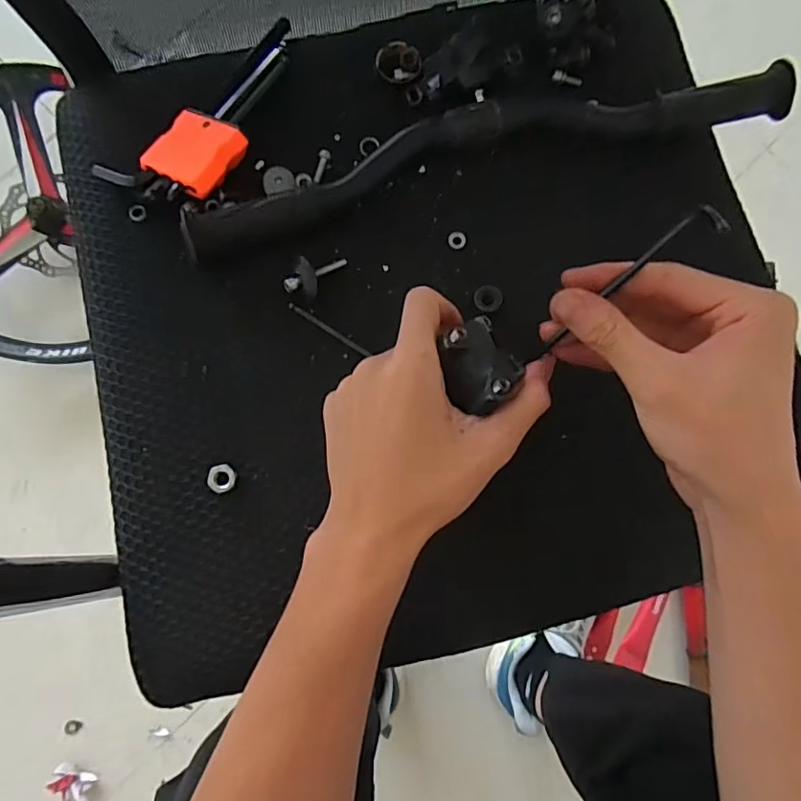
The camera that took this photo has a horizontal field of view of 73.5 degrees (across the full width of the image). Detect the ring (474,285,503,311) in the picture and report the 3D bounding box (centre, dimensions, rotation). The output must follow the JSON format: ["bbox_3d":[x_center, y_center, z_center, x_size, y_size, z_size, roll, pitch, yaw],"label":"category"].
[{"bbox_3d":[0.059,-0.068,0.359,0.018,0.006,0.020,21,83,0],"label":"ring"}]

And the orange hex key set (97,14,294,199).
[{"bbox_3d":[-0.126,-0.204,0.368,0.078,0.024,0.164,27,72,2],"label":"orange hex key set"}]

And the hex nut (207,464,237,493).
[{"bbox_3d":[-0.112,0.049,0.336,0.016,0.004,0.017,-1,83,-3],"label":"hex nut"}]

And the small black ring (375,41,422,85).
[{"bbox_3d":[-0.001,-0.238,0.380,0.034,0.004,0.029,32,83,2],"label":"small black ring"}]

